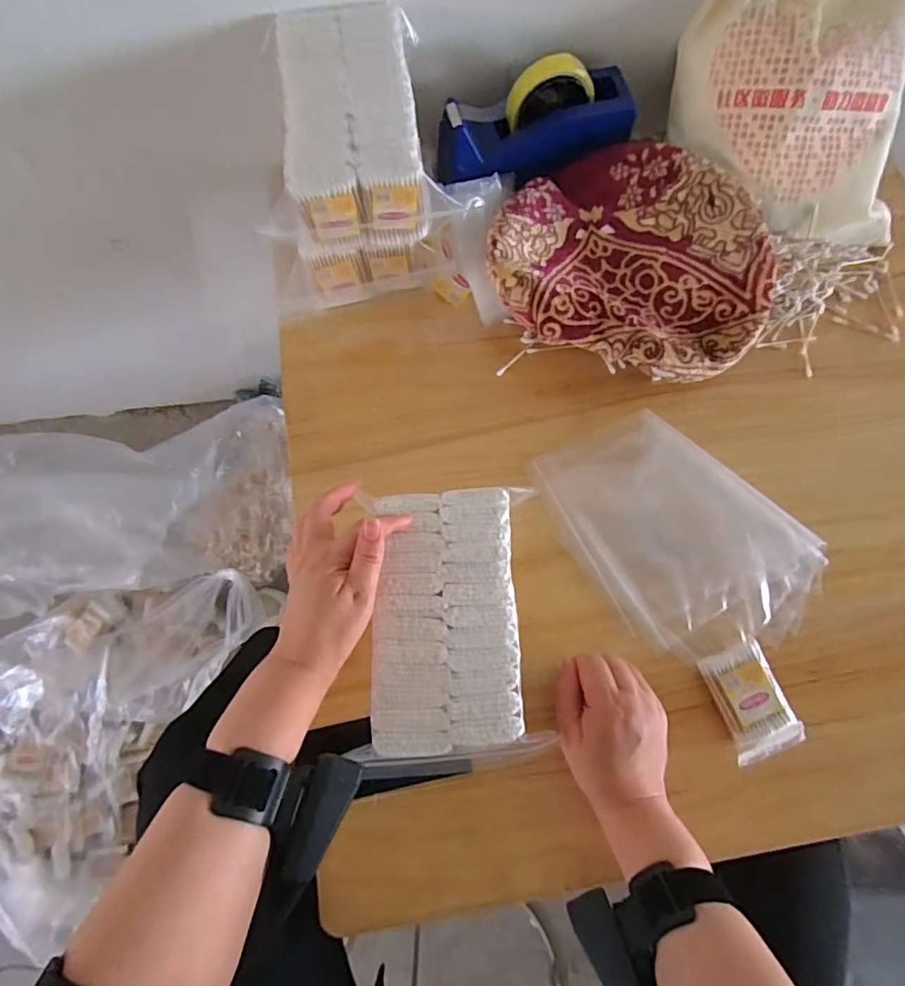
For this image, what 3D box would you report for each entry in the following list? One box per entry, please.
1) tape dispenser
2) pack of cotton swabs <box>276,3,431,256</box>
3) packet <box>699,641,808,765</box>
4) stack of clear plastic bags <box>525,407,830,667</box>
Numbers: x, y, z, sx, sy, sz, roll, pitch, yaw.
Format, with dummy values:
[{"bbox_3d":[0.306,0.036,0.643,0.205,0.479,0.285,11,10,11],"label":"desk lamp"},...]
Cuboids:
[{"bbox_3d":[0.089,-0.389,0.566,0.203,0.082,0.071,-9,72,-5],"label":"tape dispenser"},{"bbox_3d":[-0.096,-0.346,0.517,0.136,0.091,0.202,-9,72,-5],"label":"pack of cotton swabs"},{"bbox_3d":[0.263,0.183,0.470,0.061,0.016,0.091,-21,74,-9],"label":"packet"},{"bbox_3d":[0.215,0.036,0.511,0.184,0.018,0.244,-31,78,-7],"label":"stack of clear plastic bags"}]

